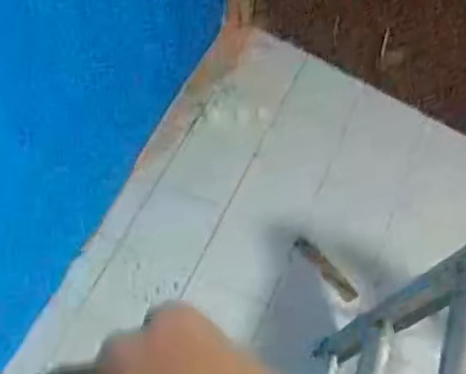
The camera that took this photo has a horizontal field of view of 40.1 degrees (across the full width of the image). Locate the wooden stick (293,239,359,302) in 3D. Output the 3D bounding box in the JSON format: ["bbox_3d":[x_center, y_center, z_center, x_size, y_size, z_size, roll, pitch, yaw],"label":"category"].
[{"bbox_3d":[0.242,0.213,1.661,0.036,0.023,0.213,-31,63,-21],"label":"wooden stick"}]

